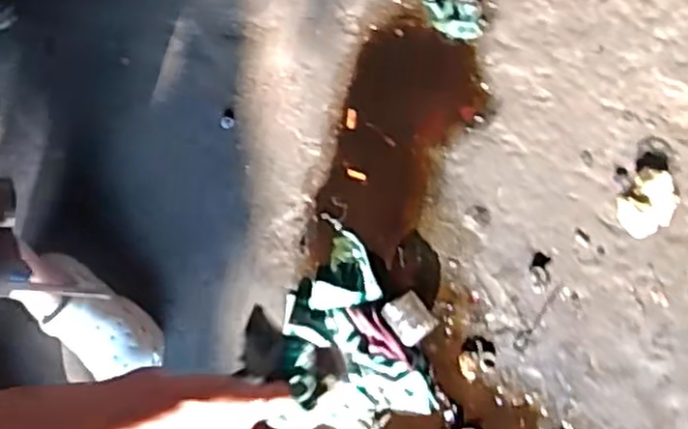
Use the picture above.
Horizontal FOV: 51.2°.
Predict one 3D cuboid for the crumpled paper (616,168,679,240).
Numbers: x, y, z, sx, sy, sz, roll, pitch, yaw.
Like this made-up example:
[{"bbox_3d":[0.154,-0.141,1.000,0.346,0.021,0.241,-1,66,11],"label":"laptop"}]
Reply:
[{"bbox_3d":[0.512,-0.016,1.205,0.086,0.028,0.116,39,79,9],"label":"crumpled paper"}]

